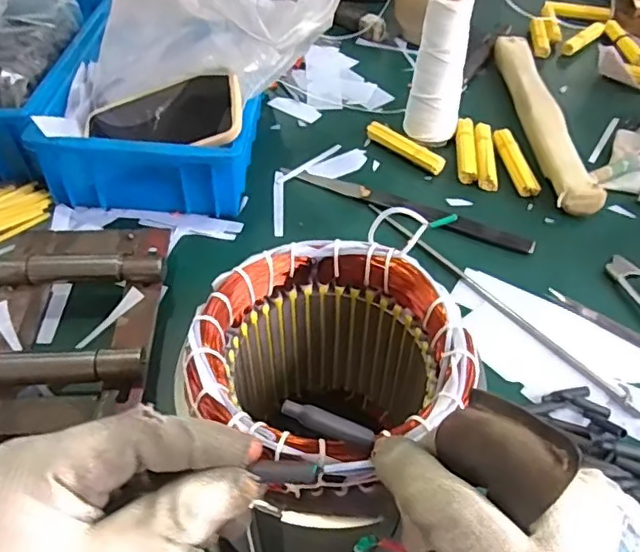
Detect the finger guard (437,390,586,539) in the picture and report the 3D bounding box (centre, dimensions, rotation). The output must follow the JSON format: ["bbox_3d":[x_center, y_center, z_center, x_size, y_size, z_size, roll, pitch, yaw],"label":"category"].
[{"bbox_3d":[0.064,0.059,0.201,0.029,0.019,0.042,-32,57,-26],"label":"finger guard"}]

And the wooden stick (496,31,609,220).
[{"bbox_3d":[0.262,-0.201,0.693,0.046,0.033,0.347,1,49,-1],"label":"wooden stick"}]

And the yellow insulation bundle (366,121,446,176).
[{"bbox_3d":[0.095,-0.145,0.652,0.100,0.013,0.024,36,57,26],"label":"yellow insulation bundle"}]

